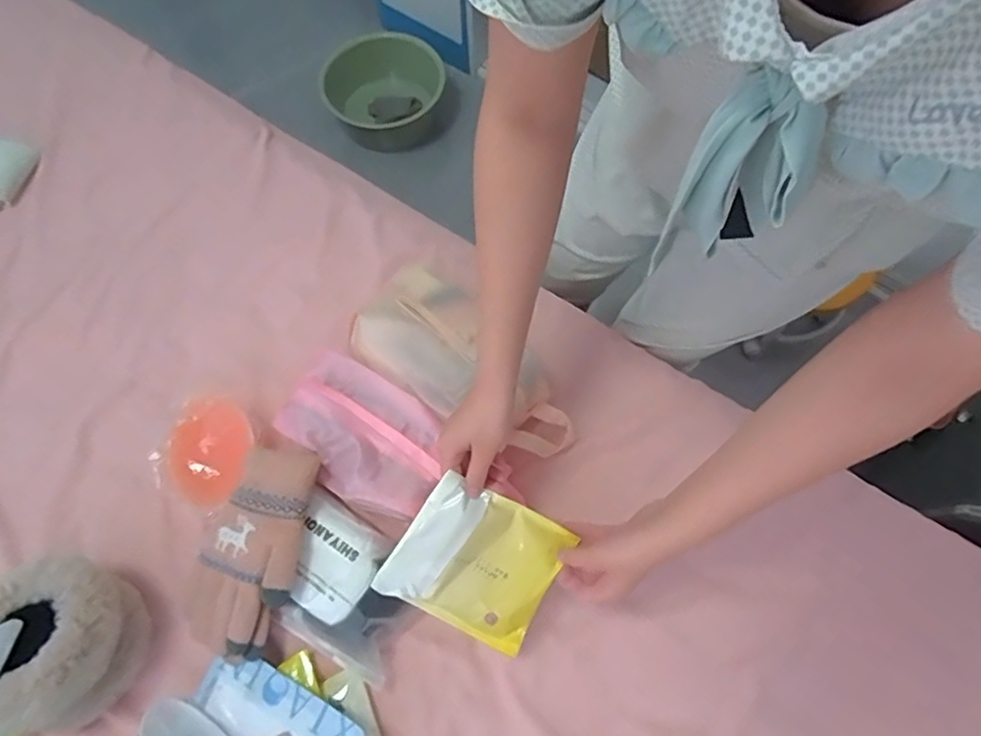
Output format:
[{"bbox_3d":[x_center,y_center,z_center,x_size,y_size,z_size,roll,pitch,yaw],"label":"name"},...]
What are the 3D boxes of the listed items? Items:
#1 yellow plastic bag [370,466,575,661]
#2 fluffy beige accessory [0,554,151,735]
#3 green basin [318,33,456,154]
[{"bbox_3d":[-0.016,0.180,0.545,0.140,0.016,0.131,27,96,-2],"label":"yellow plastic bag"},{"bbox_3d":[-0.398,0.251,0.537,0.117,0.104,0.133,-2,68,-1],"label":"fluffy beige accessory"},{"bbox_3d":[-0.260,-0.699,1.495,0.307,0.099,0.300,0,68,0],"label":"green basin"}]

